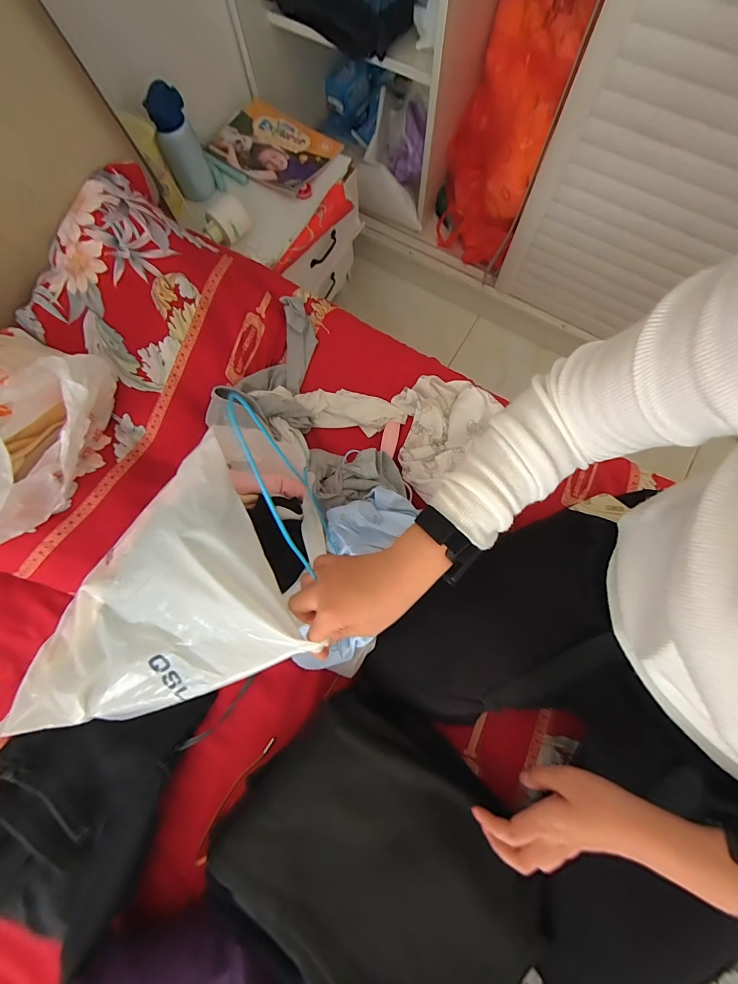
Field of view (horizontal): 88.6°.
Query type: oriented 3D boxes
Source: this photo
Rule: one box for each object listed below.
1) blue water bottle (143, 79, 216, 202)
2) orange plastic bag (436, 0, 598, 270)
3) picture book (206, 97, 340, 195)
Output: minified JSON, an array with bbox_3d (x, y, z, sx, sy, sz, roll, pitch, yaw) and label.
[{"bbox_3d":[-0.398,-0.730,0.805,0.070,0.178,0.084,-12,77,-1],"label":"blue water bottle"},{"bbox_3d":[0.337,-0.926,0.990,0.239,0.462,0.368,13,78,4],"label":"orange plastic bag"},{"bbox_3d":[-0.234,-0.848,0.924,0.275,0.028,0.211,33,80,8],"label":"picture book"}]

